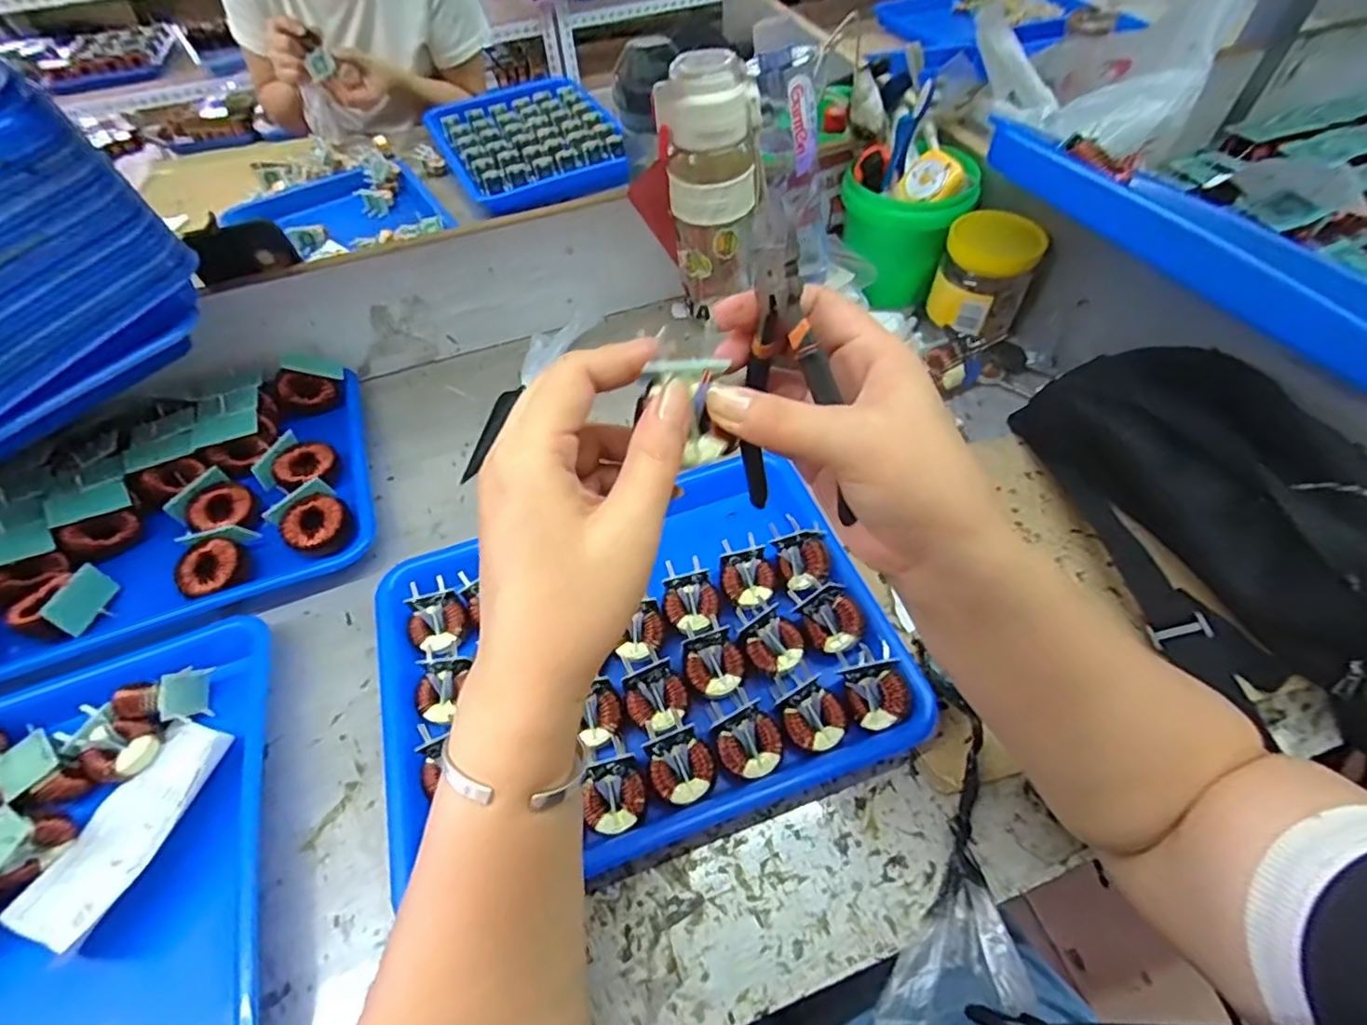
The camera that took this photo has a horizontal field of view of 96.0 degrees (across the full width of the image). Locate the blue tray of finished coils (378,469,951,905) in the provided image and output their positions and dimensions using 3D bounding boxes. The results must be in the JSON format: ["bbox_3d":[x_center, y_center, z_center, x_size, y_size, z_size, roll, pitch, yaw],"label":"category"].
[{"bbox_3d":[-0.035,0.097,0.422,0.332,0.035,0.232,-18,56,-8],"label":"blue tray of finished coils"}]

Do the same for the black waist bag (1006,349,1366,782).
[{"bbox_3d":[0.355,-0.003,0.412,0.123,0.099,0.302,-17,56,-7],"label":"black waist bag"}]

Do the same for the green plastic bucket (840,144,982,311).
[{"bbox_3d":[0.228,-0.299,0.634,0.118,0.107,0.134,24,60,20],"label":"green plastic bucket"}]

